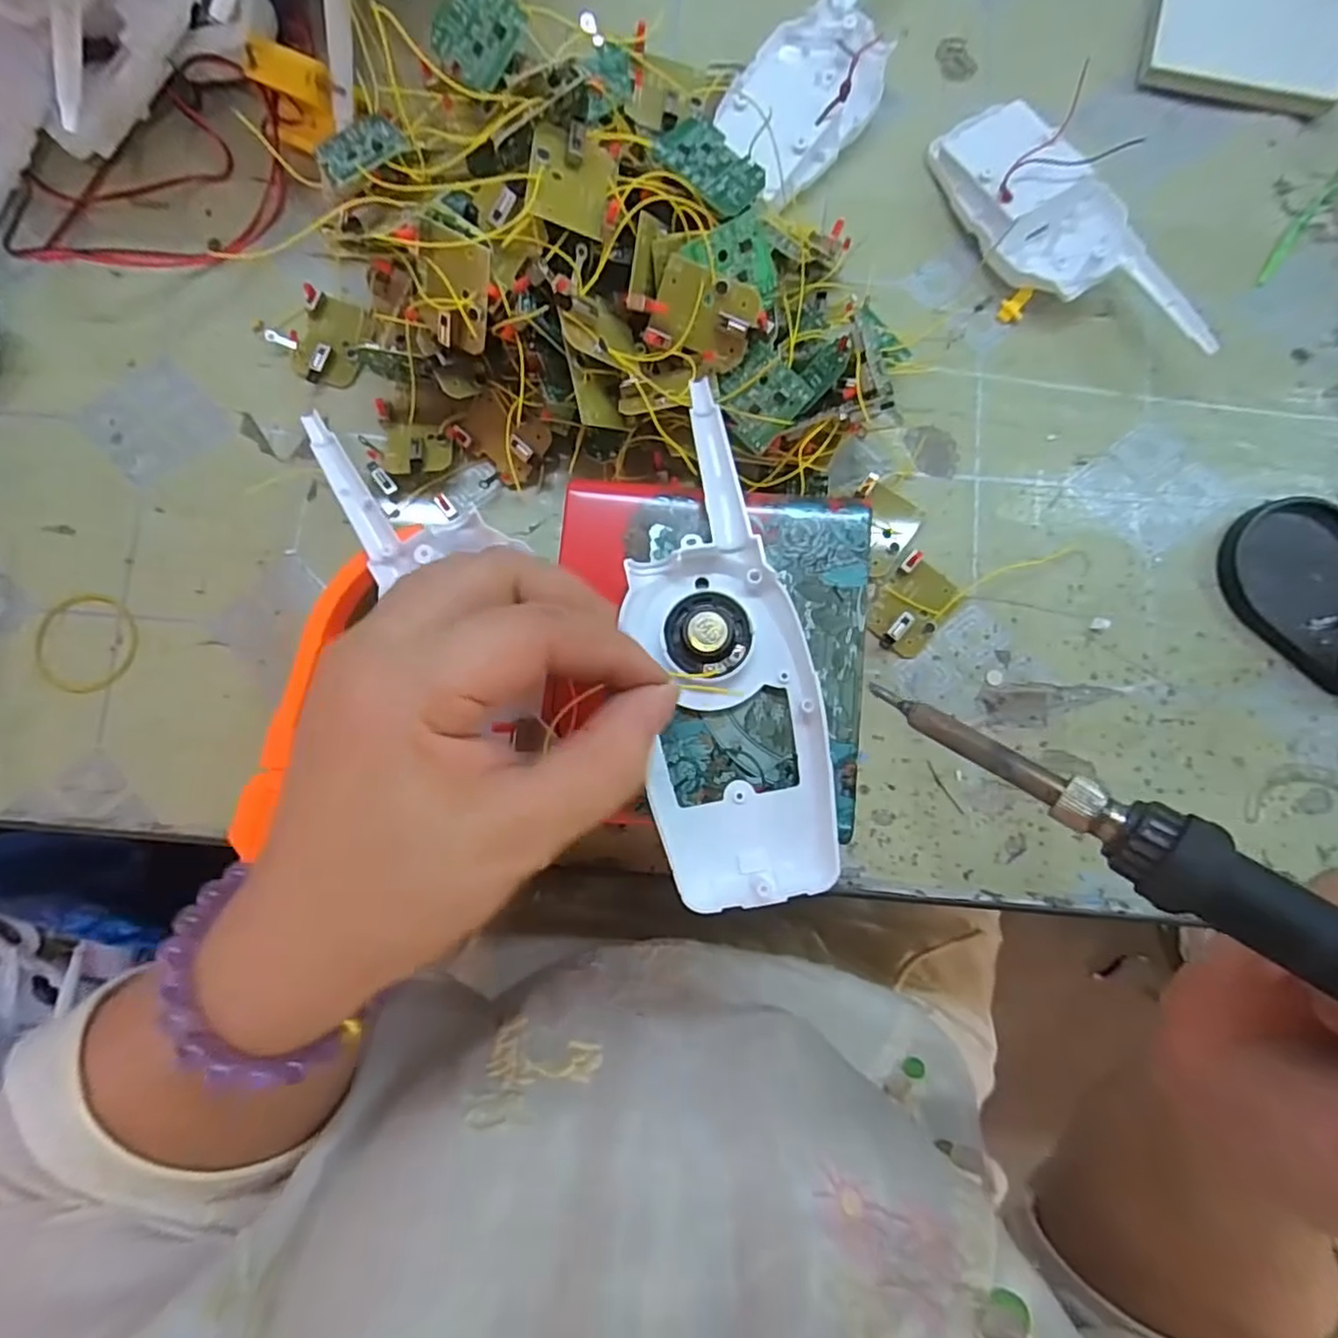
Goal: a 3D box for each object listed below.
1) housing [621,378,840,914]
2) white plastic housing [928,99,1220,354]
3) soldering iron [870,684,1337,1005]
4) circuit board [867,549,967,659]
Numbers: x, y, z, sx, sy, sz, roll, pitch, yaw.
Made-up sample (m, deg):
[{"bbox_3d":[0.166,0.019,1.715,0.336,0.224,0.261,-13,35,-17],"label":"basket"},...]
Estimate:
[{"bbox_3d":[0.017,-0.009,0.211,0.055,0.015,0.161,-7,82,0],"label":"housing"},{"bbox_3d":[0.192,-0.208,0.317,0.063,0.027,0.152,-24,84,-2],"label":"white plastic housing"},{"bbox_3d":[0.136,0.060,0.136,0.206,0.015,0.022,36,84,29],"label":"soldering iron"},{"bbox_3d":[0.114,-0.031,0.311,0.036,0.007,0.044,39,85,4],"label":"circuit board"}]

